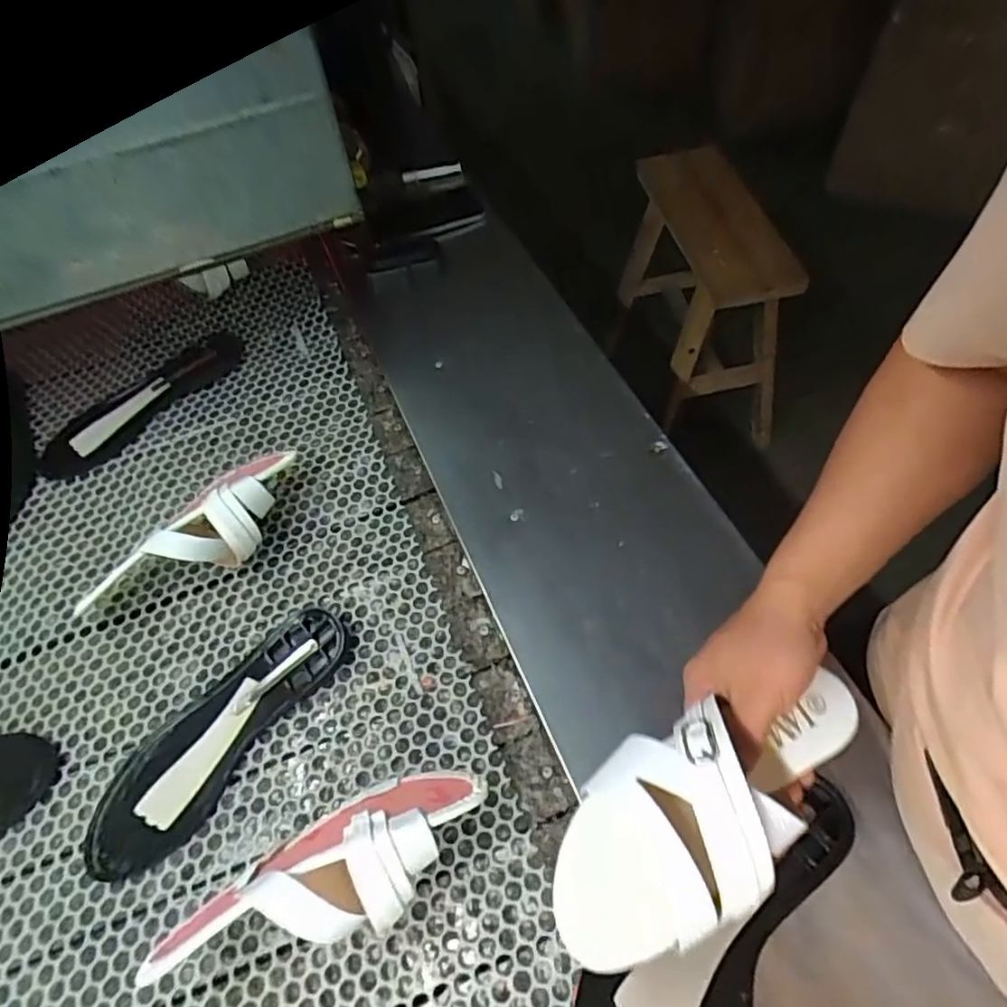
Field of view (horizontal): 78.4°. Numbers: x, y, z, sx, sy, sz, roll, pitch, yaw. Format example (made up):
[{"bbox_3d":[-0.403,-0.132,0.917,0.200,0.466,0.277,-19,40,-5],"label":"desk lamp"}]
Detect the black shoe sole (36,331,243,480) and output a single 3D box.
[{"bbox_3d":[-0.433,-0.125,0.742,0.081,0.016,0.259,37,67,24],"label":"black shoe sole"}]

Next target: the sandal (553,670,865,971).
[{"bbox_3d":[0.128,0.162,0.356,0.230,0.058,0.092,-24,58,-22],"label":"sandal"}]

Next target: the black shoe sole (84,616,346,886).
[{"bbox_3d":[-0.241,0.194,0.527,0.080,0.020,0.252,36,67,24],"label":"black shoe sole"}]

